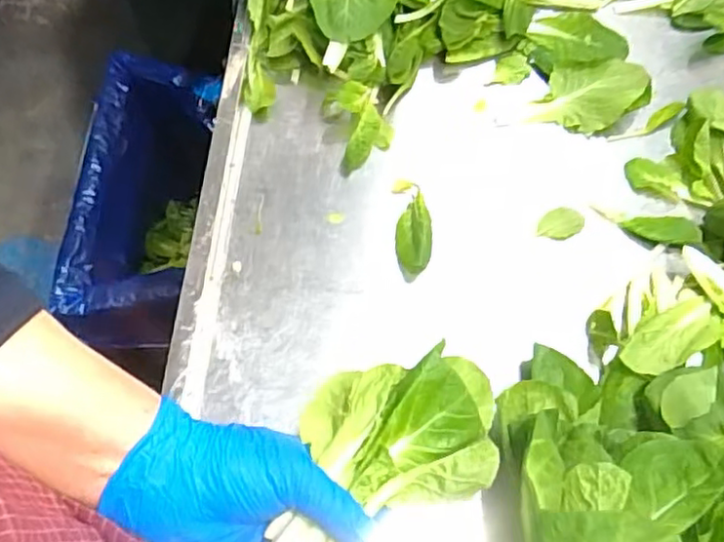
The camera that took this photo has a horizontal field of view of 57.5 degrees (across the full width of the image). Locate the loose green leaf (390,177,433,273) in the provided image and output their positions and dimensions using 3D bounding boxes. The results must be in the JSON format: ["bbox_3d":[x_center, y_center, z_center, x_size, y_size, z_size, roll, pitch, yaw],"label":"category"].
[{"bbox_3d":[0.047,-0.044,0.609,0.030,0.023,0.095,-1,67,-2],"label":"loose green leaf"}]

